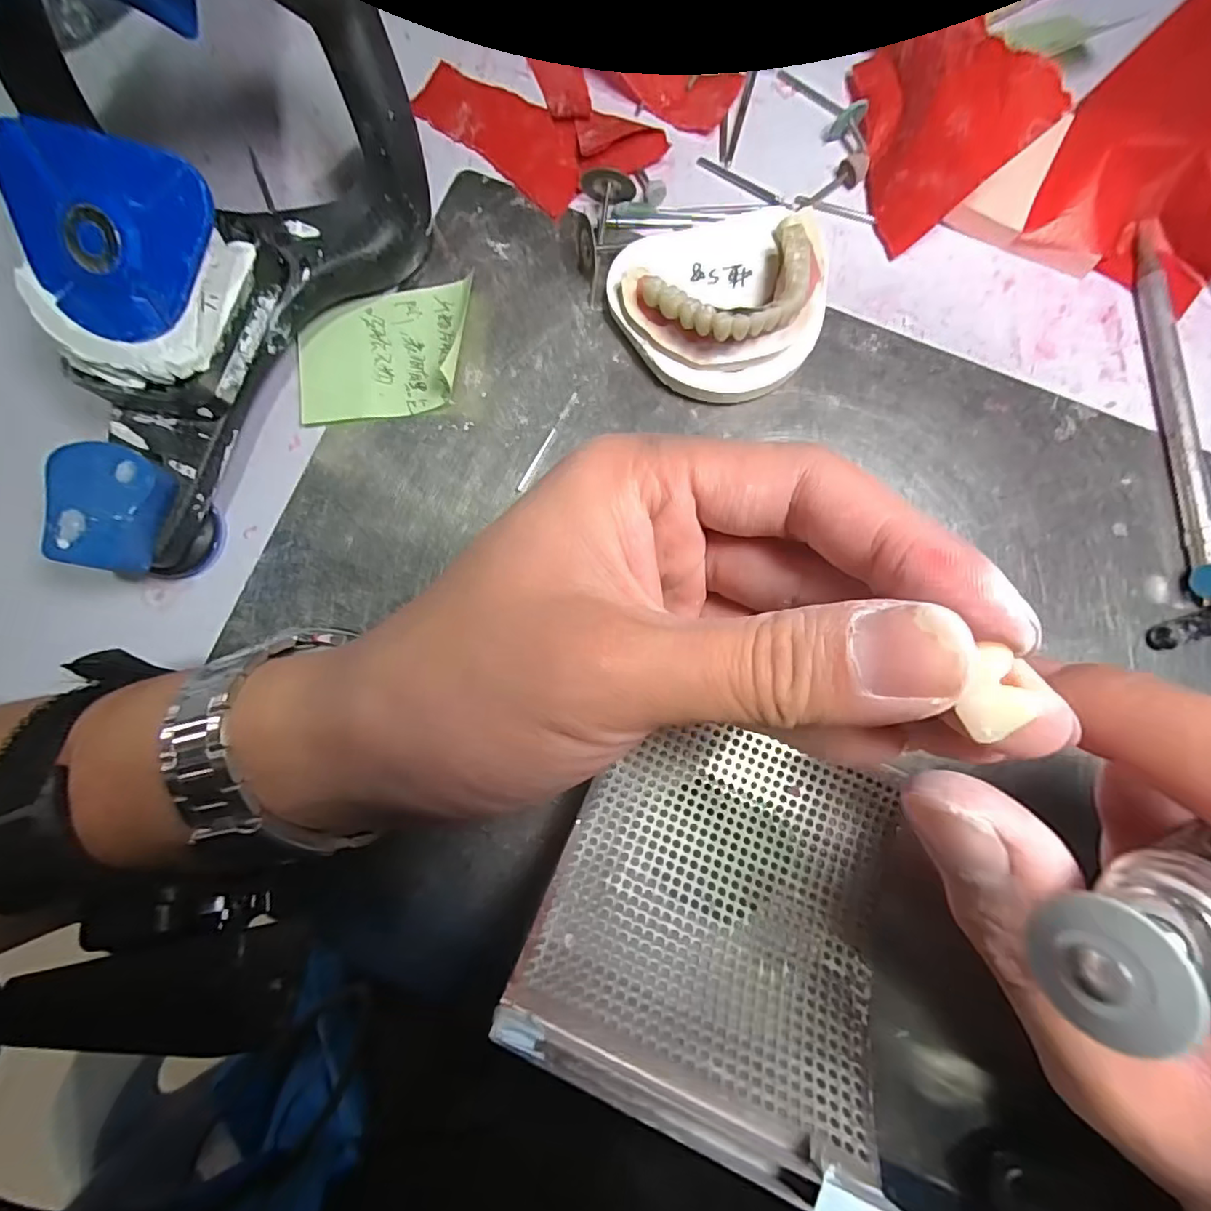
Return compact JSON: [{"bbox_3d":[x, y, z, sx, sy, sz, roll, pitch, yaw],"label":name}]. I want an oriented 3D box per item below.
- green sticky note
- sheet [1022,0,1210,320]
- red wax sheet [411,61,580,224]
[{"bbox_3d":[-0.086,-0.099,0.220,0.065,0.005,0.051,-7,83,2],"label":"green sticky note"},{"bbox_3d":[0.221,-0.174,0.208,0.079,0.018,0.136,45,87,7],"label":"sheet"},{"bbox_3d":[-0.040,-0.192,0.229,0.080,0.004,0.033,39,86,6],"label":"red wax sheet"}]

